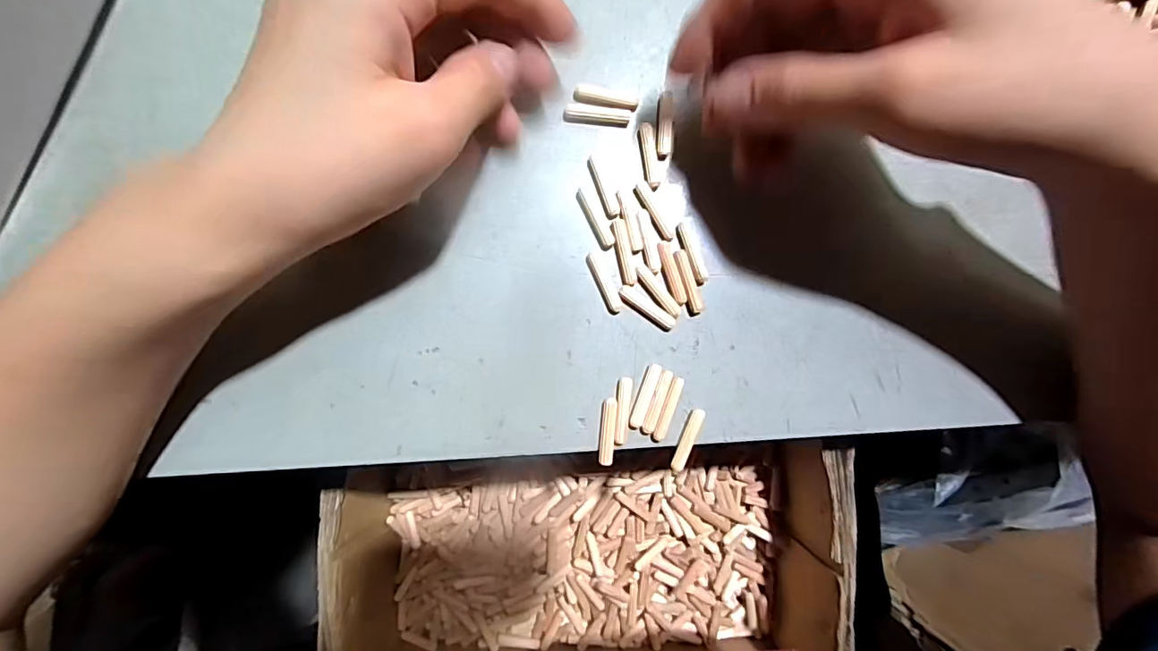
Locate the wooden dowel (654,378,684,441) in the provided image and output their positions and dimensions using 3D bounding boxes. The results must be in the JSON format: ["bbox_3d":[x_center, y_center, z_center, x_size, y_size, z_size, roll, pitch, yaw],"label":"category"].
[{"bbox_3d":[0.041,0.038,0.229,0.006,0.004,0.029,21,89,-4],"label":"wooden dowel"}]

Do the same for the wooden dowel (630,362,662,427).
[{"bbox_3d":[0.030,0.032,0.229,0.006,0.004,0.030,20,89,-4],"label":"wooden dowel"}]

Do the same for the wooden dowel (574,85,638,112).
[{"bbox_3d":[0.013,-0.104,0.233,0.029,0.004,0.007,8,90,-4],"label":"wooden dowel"}]

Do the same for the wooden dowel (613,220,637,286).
[{"bbox_3d":[0.021,-0.033,0.229,0.006,0.004,0.030,-11,91,-4],"label":"wooden dowel"}]

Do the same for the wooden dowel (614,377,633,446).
[{"bbox_3d":[0.020,0.038,0.228,0.006,0.004,0.030,7,90,-4],"label":"wooden dowel"}]

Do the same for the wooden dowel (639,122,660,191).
[{"bbox_3d":[0.033,-0.078,0.232,0.007,0.004,0.030,-10,91,-4],"label":"wooden dowel"}]

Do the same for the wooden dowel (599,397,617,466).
[{"bbox_3d":[0.013,0.048,0.229,0.006,0.004,0.030,5,90,-4],"label":"wooden dowel"}]

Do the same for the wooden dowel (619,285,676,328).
[{"bbox_3d":[0.031,-0.009,0.231,0.029,0.004,0.006,35,88,-4],"label":"wooden dowel"}]

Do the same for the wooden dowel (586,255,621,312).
[{"bbox_3d":[0.011,-0.019,0.231,0.007,0.004,0.029,-26,92,-3],"label":"wooden dowel"}]

